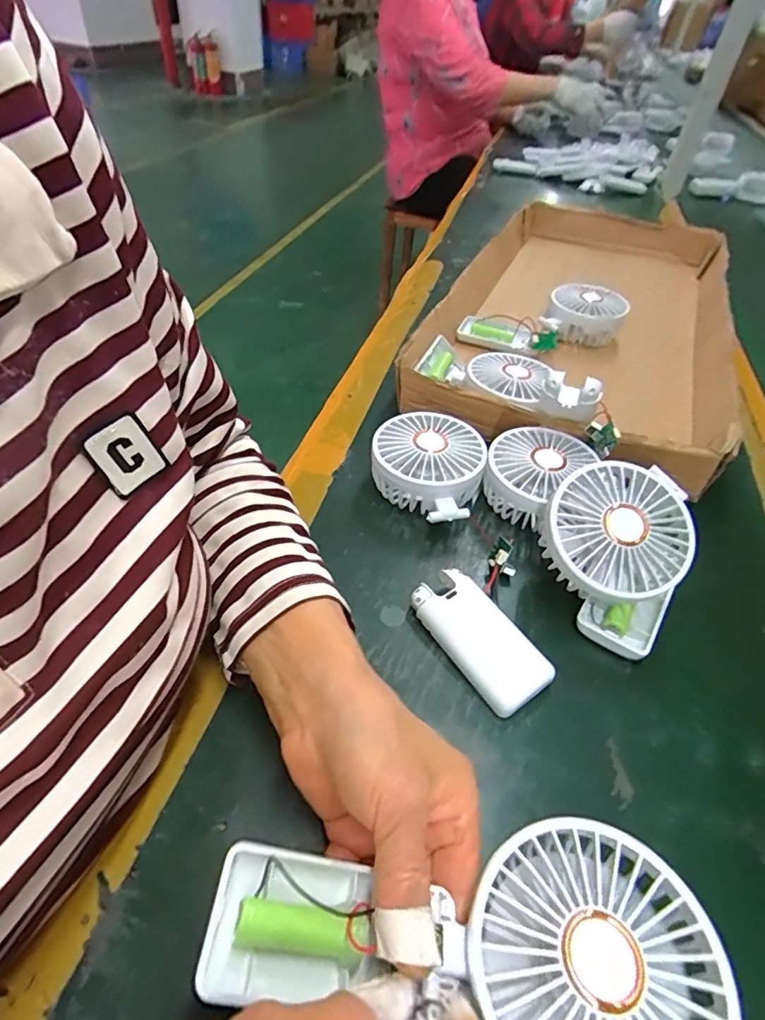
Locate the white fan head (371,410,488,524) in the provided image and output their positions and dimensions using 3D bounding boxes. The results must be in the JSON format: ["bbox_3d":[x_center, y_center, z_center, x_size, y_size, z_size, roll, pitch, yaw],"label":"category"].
[{"bbox_3d":[0.034,-0.031,0.402,0.083,0.048,0.095,16,46,12],"label":"white fan head"}]

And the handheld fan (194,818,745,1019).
[{"bbox_3d":[0.028,0.157,0.188,0.176,0.027,0.080,4,44,7],"label":"handheld fan"}]

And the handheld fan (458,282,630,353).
[{"bbox_3d":[0.183,-0.212,0.587,0.186,0.049,0.091,-10,48,-16],"label":"handheld fan"}]

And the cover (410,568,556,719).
[{"bbox_3d":[0.059,0.078,0.318,0.042,0.022,0.089,-24,51,-26],"label":"cover"}]

